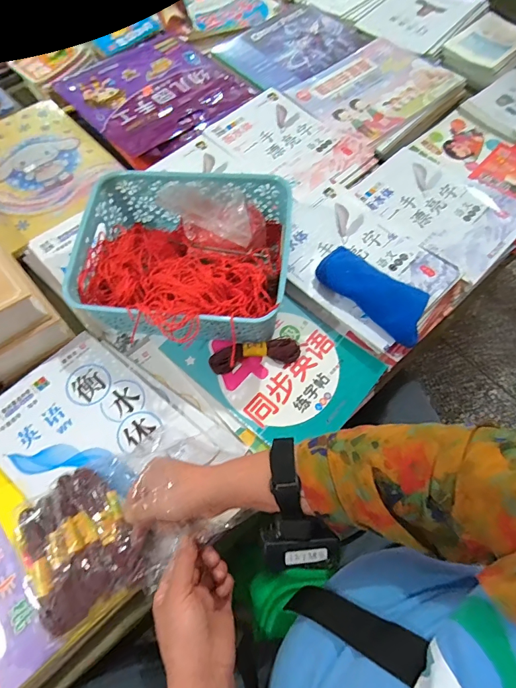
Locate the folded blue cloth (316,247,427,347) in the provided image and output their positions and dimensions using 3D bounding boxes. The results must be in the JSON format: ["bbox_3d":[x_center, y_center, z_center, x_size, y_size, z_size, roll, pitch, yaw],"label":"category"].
[{"bbox_3d":[0.159,-0.074,0.532,0.162,0.030,0.066,40,70,16],"label":"folded blue cloth"}]

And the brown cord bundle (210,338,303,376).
[{"bbox_3d":[-0.004,0.015,0.534,0.120,0.023,0.033,-8,65,-6],"label":"brown cord bundle"}]

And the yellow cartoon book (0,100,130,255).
[{"bbox_3d":[-0.401,-0.315,0.694,0.250,0.020,0.289,-41,72,-18],"label":"yellow cartoon book"}]

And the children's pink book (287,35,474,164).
[{"bbox_3d":[0.247,-0.517,0.795,0.243,0.012,0.319,42,70,16],"label":"children's pink book"}]

